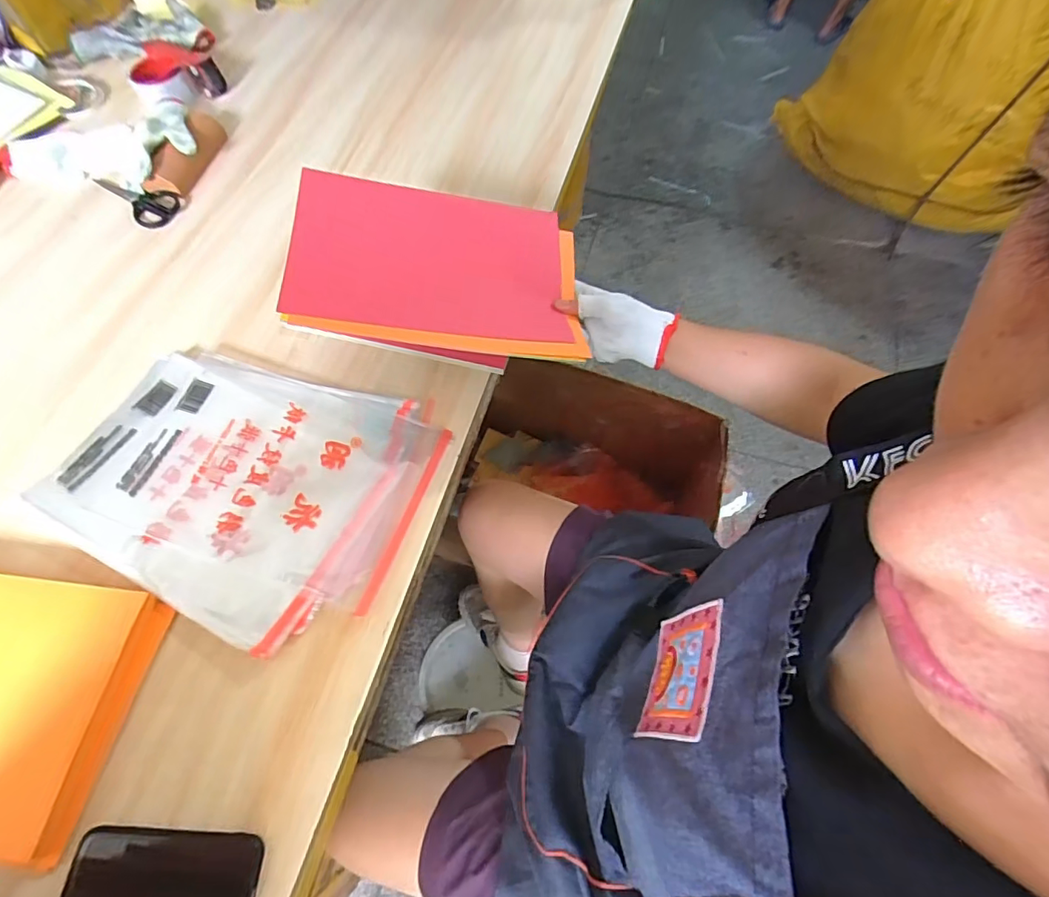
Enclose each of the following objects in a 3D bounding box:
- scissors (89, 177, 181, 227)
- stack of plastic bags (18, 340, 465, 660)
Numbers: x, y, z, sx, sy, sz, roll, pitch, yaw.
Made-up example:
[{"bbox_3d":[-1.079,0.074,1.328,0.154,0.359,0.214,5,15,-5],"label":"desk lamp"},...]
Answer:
[{"bbox_3d":[-0.604,-0.396,0.789,0.164,0.015,0.065,34,68,14],"label":"scissors"},{"bbox_3d":[-0.311,0.030,0.563,0.385,0.013,0.283,19,65,8],"label":"stack of plastic bags"}]

